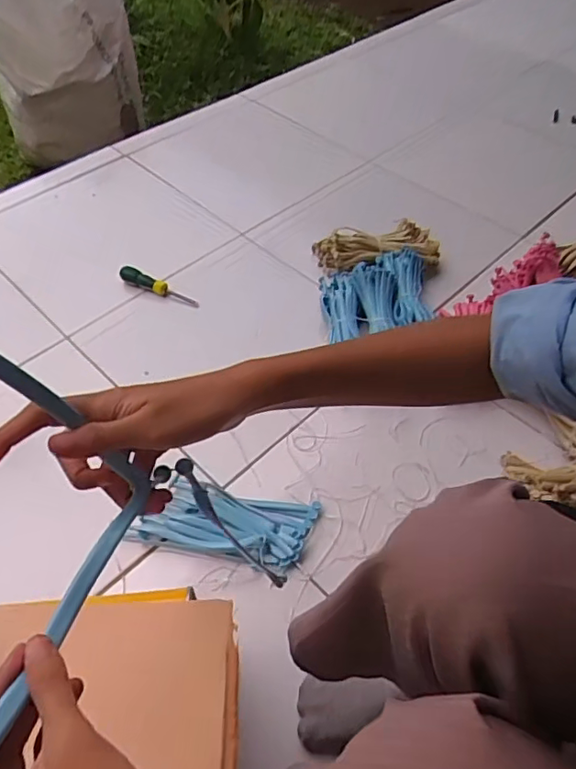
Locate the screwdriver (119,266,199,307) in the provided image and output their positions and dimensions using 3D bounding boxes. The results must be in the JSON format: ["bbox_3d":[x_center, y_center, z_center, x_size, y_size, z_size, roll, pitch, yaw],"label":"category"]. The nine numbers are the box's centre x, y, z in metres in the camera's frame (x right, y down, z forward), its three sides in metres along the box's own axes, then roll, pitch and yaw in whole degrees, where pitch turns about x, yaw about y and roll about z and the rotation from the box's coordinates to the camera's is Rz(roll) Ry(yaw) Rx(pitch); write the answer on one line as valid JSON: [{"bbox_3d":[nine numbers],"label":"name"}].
[{"bbox_3d":[-0.233,-0.172,0.987,0.156,0.032,0.031,22,55,15],"label":"screwdriver"}]

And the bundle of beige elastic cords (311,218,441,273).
[{"bbox_3d":[0.163,-0.250,1.017,0.229,0.064,0.078,-2,53,-3],"label":"bundle of beige elastic cords"}]

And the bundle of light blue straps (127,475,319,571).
[{"bbox_3d":[-0.080,0.177,0.718,0.224,0.017,0.100,10,53,6],"label":"bundle of light blue straps"}]

